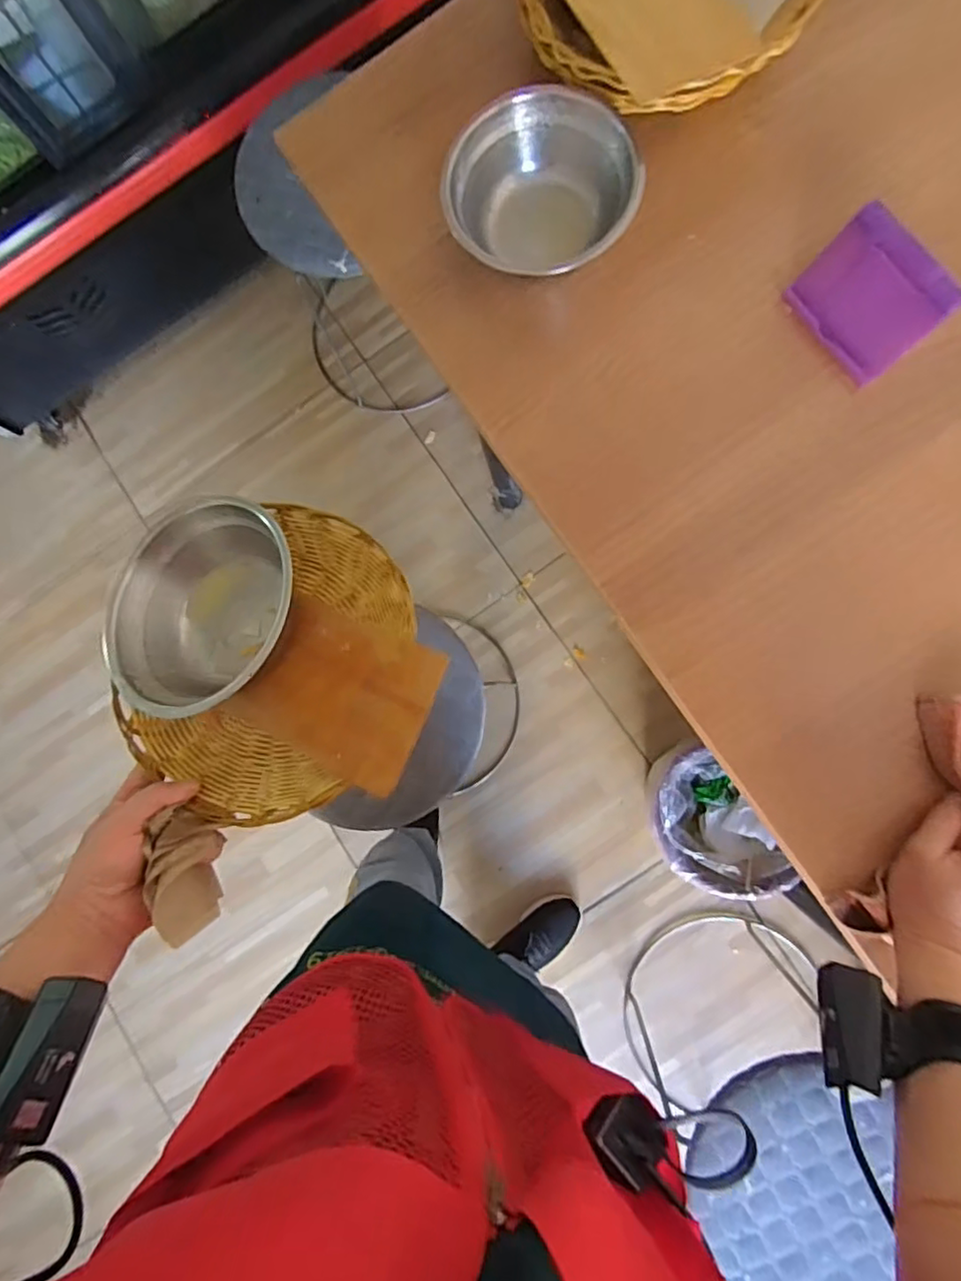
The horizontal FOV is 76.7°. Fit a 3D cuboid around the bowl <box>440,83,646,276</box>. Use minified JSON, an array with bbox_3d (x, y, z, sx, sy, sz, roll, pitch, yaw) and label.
[{"bbox_3d":[0.050,-0.352,0.488,0.147,0.064,0.121,24,88,8],"label":"bowl"}]

